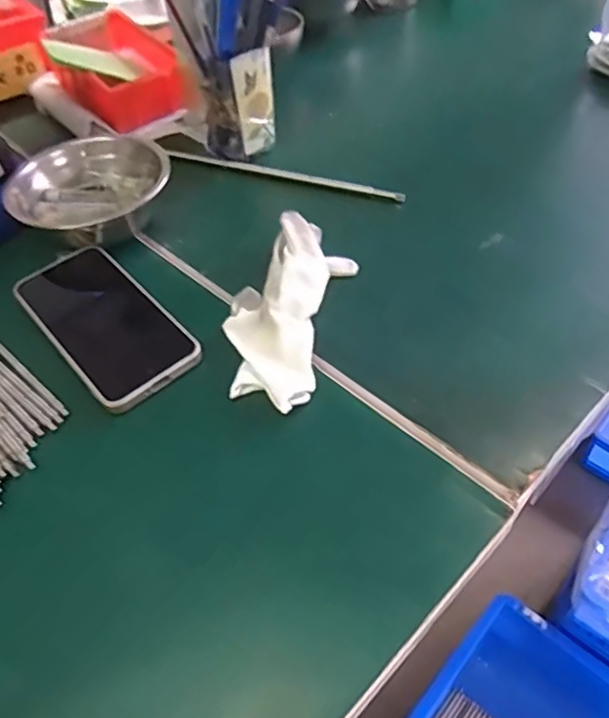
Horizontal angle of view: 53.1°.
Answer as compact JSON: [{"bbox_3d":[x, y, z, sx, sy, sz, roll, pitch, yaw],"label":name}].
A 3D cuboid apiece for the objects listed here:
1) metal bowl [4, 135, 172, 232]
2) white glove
[{"bbox_3d":[-0.180,-0.137,0.520,0.129,0.057,0.129,-8,49,-2],"label":"metal bowl"},{"bbox_3d":[-0.012,-0.039,0.443,0.073,0.019,0.175,14,54,8],"label":"white glove"}]

